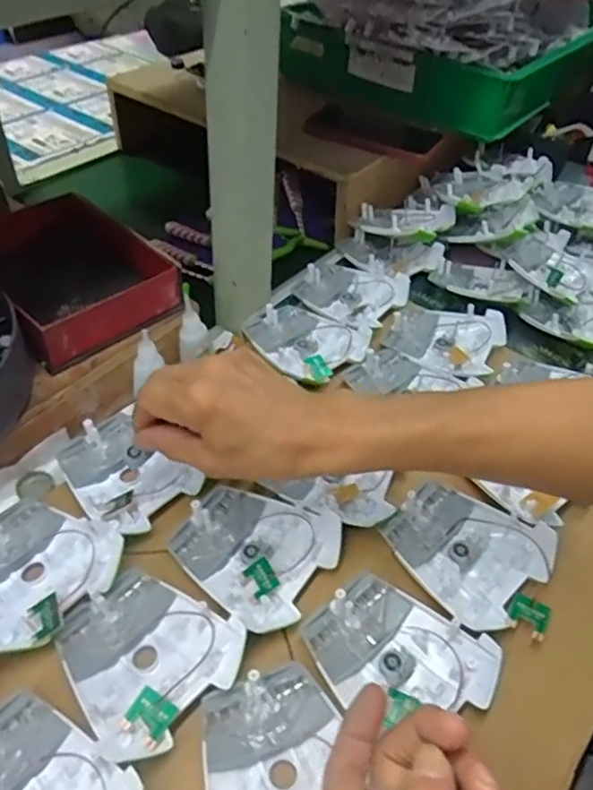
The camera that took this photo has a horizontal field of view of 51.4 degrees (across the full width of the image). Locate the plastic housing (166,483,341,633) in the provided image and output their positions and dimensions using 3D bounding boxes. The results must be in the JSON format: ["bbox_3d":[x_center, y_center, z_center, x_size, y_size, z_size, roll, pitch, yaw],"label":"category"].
[{"bbox_3d":[-0.032,0.108,0.443,0.107,0.019,0.094,29,50,20],"label":"plastic housing"}]

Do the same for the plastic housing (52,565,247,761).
[{"bbox_3d":[-0.097,0.161,0.389,0.106,0.019,0.096,34,52,24],"label":"plastic housing"}]

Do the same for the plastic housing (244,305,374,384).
[{"bbox_3d":[0.008,-0.056,0.603,0.093,0.020,0.110,-33,57,-32],"label":"plastic housing"}]

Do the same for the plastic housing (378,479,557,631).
[{"bbox_3d":[0.124,0.110,0.451,0.094,0.019,0.106,-32,57,-31],"label":"plastic housing"}]

